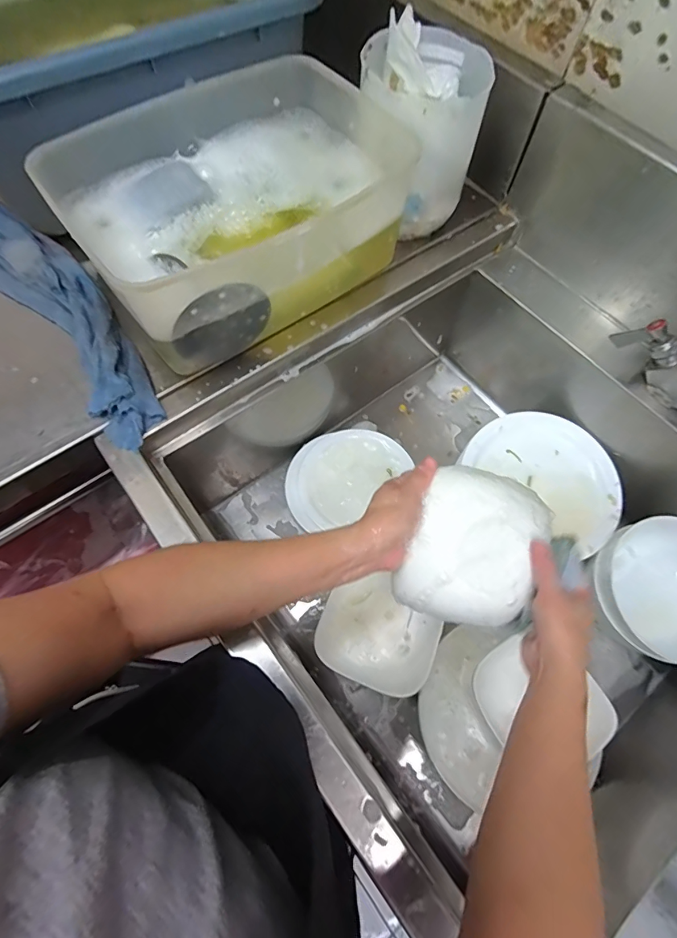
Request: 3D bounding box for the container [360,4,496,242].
[{"bbox_3d":[0.102,-0.437,0.562,0.141,0.177,0.150,0,66,-1],"label":"container"}]

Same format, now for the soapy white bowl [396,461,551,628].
[{"bbox_3d":[0.134,0.077,0.418,0.124,0.065,0.146,20,92,6],"label":"soapy white bowl"}]

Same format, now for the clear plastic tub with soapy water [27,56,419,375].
[{"bbox_3d":[-0.111,-0.310,0.522,0.358,0.140,0.263,-34,71,-15],"label":"clear plastic tub with soapy water"}]

